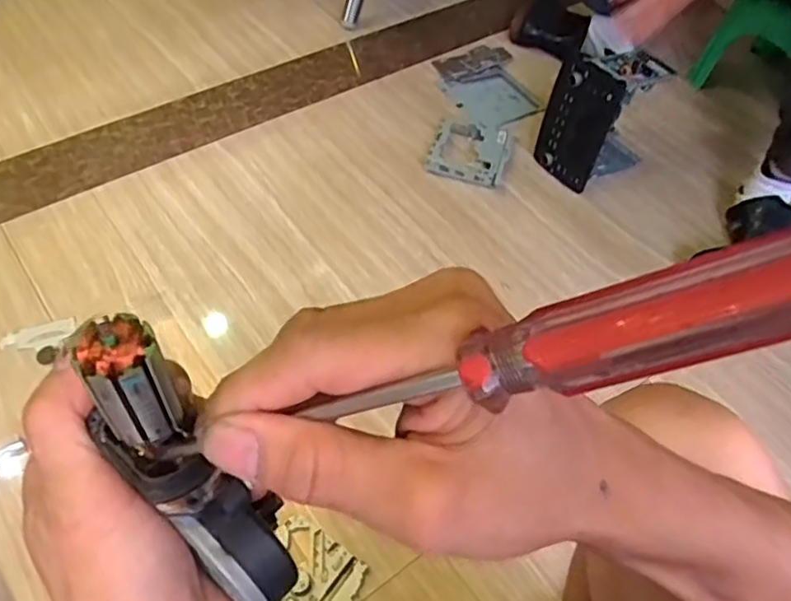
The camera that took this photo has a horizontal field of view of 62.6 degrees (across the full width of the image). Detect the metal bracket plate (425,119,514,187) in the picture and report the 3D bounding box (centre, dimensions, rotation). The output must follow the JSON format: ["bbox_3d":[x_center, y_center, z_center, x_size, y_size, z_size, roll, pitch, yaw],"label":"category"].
[{"bbox_3d":[0.136,-0.271,1.170,0.137,0.031,0.142,14,55,7],"label":"metal bracket plate"}]

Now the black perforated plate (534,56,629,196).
[{"bbox_3d":[0.298,-0.292,1.076,0.018,0.214,0.125,-28,63,-27],"label":"black perforated plate"}]

